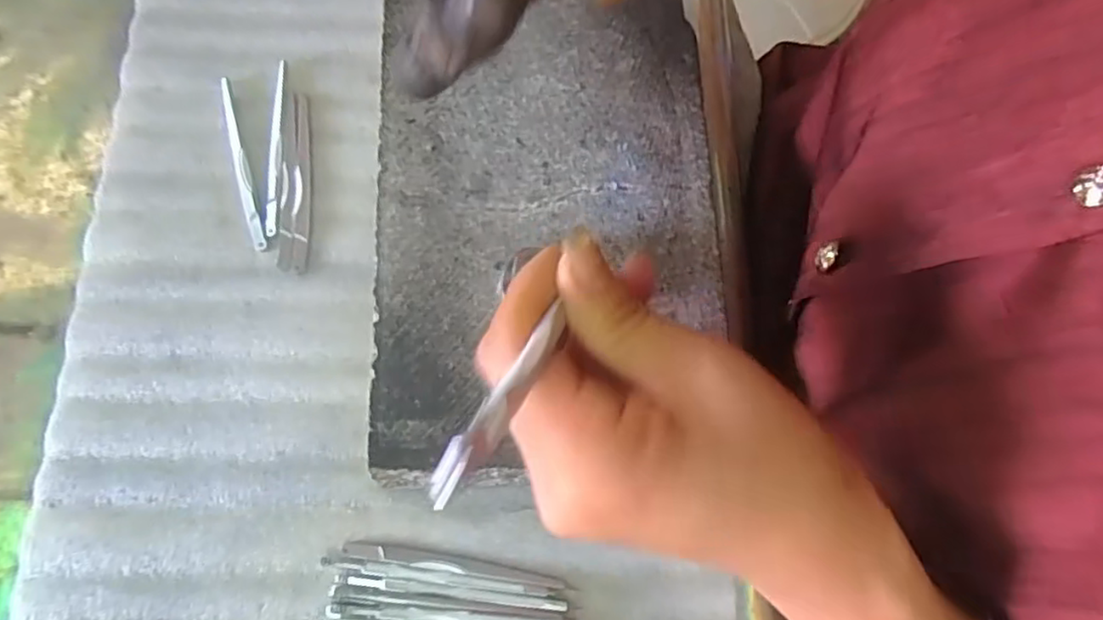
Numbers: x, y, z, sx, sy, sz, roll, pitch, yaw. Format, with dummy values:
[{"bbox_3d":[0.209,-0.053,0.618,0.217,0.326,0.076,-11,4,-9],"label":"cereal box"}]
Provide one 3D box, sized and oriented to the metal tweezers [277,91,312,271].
[{"bbox_3d":[-0.135,-0.070,0.340,0.015,0.005,0.102,-3,74,-1],"label":"metal tweezers"}]

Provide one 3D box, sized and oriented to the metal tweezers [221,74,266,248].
[{"bbox_3d":[-0.165,-0.078,0.342,0.008,0.004,0.102,-18,75,-5],"label":"metal tweezers"}]

